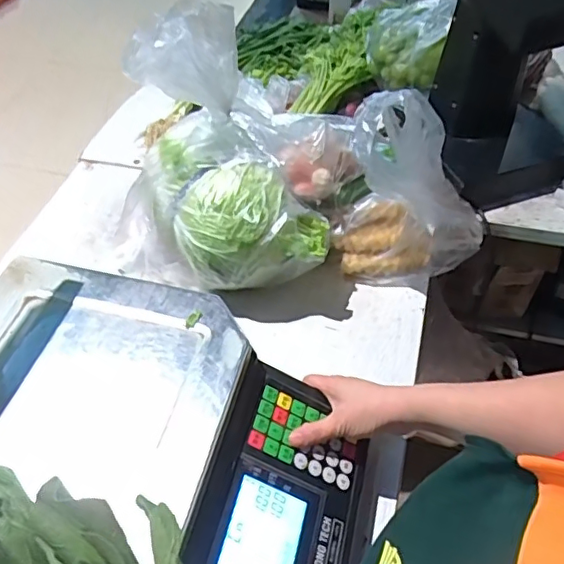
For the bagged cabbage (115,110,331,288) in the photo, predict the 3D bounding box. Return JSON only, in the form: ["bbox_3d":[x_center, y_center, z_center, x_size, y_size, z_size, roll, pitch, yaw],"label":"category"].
[{"bbox_3d":[-0.086,-0.083,0.750,0.287,0.158,0.177,25,55,21],"label":"bagged cabbage"}]

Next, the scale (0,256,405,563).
[{"bbox_3d":[-0.122,0.182,0.534,0.423,0.157,0.326,11,51,11],"label":"scale"}]

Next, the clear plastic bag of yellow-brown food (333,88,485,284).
[{"bbox_3d":[0.174,-0.113,0.728,0.198,0.248,0.092,5,50,6],"label":"clear plastic bag of yellow-brown food"}]

